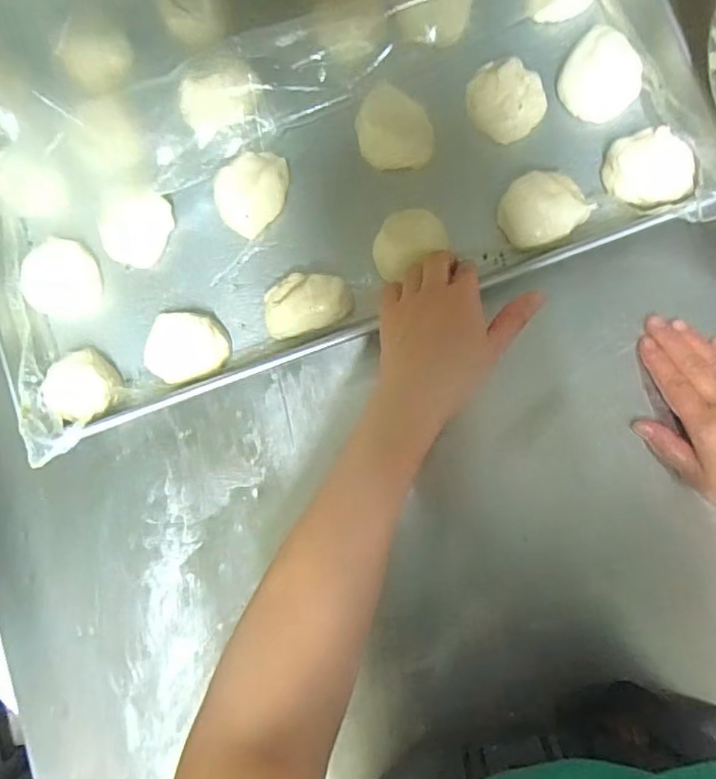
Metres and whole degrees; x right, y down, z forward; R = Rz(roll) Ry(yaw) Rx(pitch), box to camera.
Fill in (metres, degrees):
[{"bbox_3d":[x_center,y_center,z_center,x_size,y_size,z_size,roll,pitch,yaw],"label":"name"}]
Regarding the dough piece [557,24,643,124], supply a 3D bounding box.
[{"bbox_3d":[0.198,-0.255,0.467,0.062,0.024,0.059,42,93,6],"label":"dough piece"}]

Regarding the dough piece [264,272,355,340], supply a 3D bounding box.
[{"bbox_3d":[-0.043,-0.073,0.478,0.072,0.038,0.050,-11,87,6],"label":"dough piece"}]

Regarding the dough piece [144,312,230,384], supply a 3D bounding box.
[{"bbox_3d":[-0.148,-0.038,0.493,0.070,0.024,0.056,-15,86,6],"label":"dough piece"}]

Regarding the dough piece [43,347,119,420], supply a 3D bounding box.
[{"bbox_3d":[-0.237,0.001,0.498,0.051,0.048,0.061,-37,84,4],"label":"dough piece"}]

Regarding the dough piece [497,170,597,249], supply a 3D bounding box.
[{"bbox_3d":[0.150,-0.147,0.465,0.066,0.030,0.055,-17,86,6],"label":"dough piece"}]

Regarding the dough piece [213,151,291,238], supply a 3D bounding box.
[{"bbox_3d":[-0.091,-0.174,0.493,0.069,0.026,0.056,-42,84,3],"label":"dough piece"}]

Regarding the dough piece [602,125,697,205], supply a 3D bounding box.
[{"bbox_3d":[0.232,-0.175,0.457,0.059,0.027,0.055,-9,87,6],"label":"dough piece"}]

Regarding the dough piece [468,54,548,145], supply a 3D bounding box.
[{"bbox_3d":[0.123,-0.240,0.473,0.056,0.027,0.063,-45,84,3],"label":"dough piece"}]

